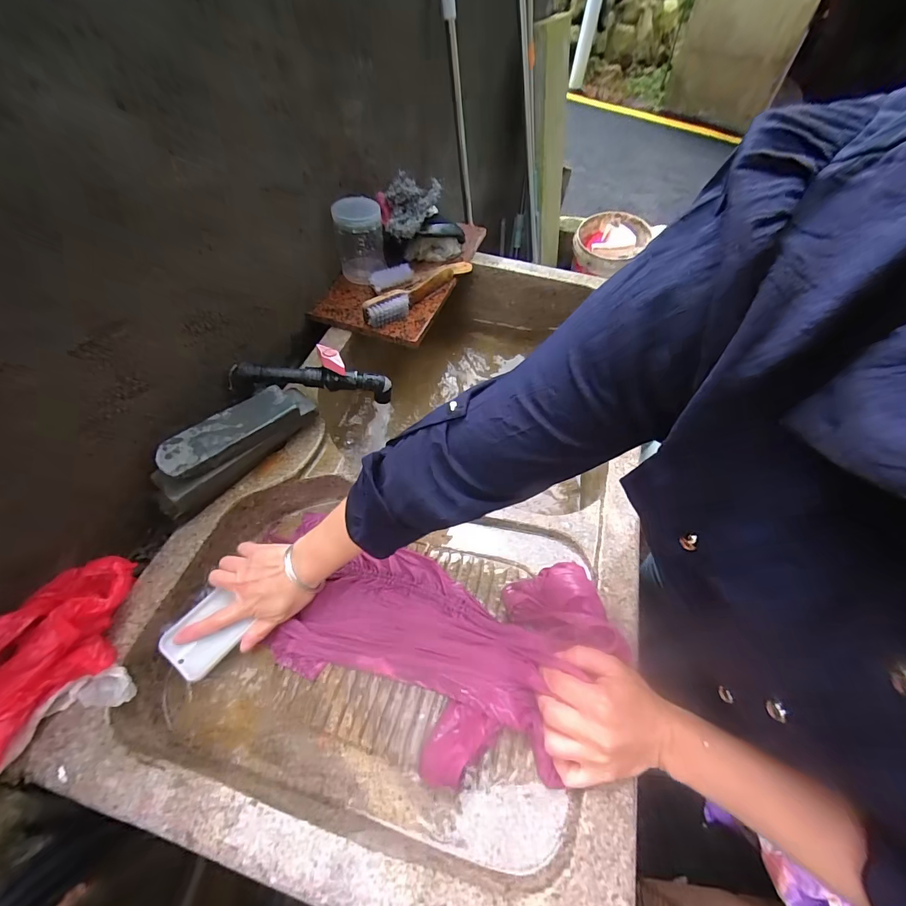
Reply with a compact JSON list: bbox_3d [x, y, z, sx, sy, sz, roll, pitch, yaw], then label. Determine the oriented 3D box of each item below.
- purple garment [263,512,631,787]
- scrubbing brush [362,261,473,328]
[{"bbox_3d":[-0.039,0.205,0.430,0.393,0.041,0.205,2,52,18],"label":"purple garment"},{"bbox_3d":[-0.058,-0.301,0.705,0.048,0.039,0.252,33,59,20],"label":"scrubbing brush"}]

